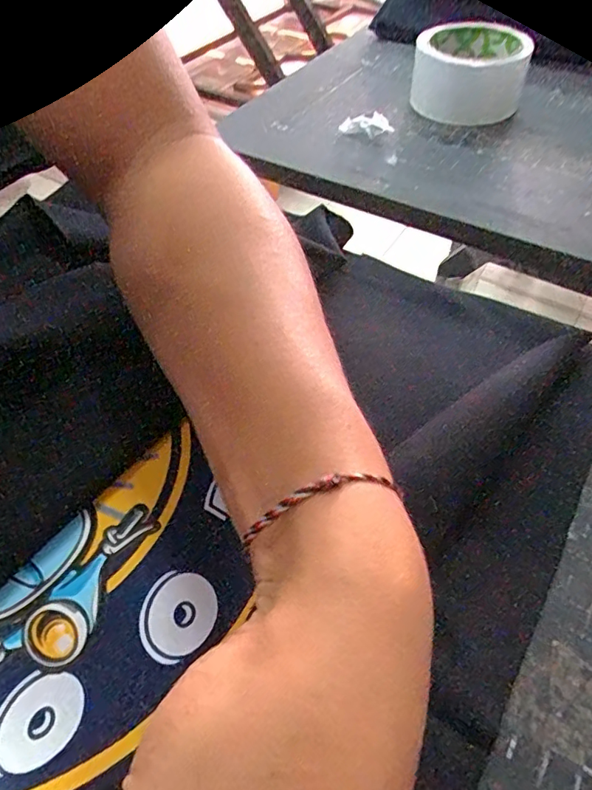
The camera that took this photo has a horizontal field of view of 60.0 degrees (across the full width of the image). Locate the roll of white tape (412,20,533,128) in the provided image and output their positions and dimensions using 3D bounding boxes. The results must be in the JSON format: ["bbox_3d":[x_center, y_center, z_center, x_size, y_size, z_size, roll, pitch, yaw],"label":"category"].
[{"bbox_3d":[0.149,-0.284,0.444,0.090,0.054,0.098,10,53,9],"label":"roll of white tape"}]

